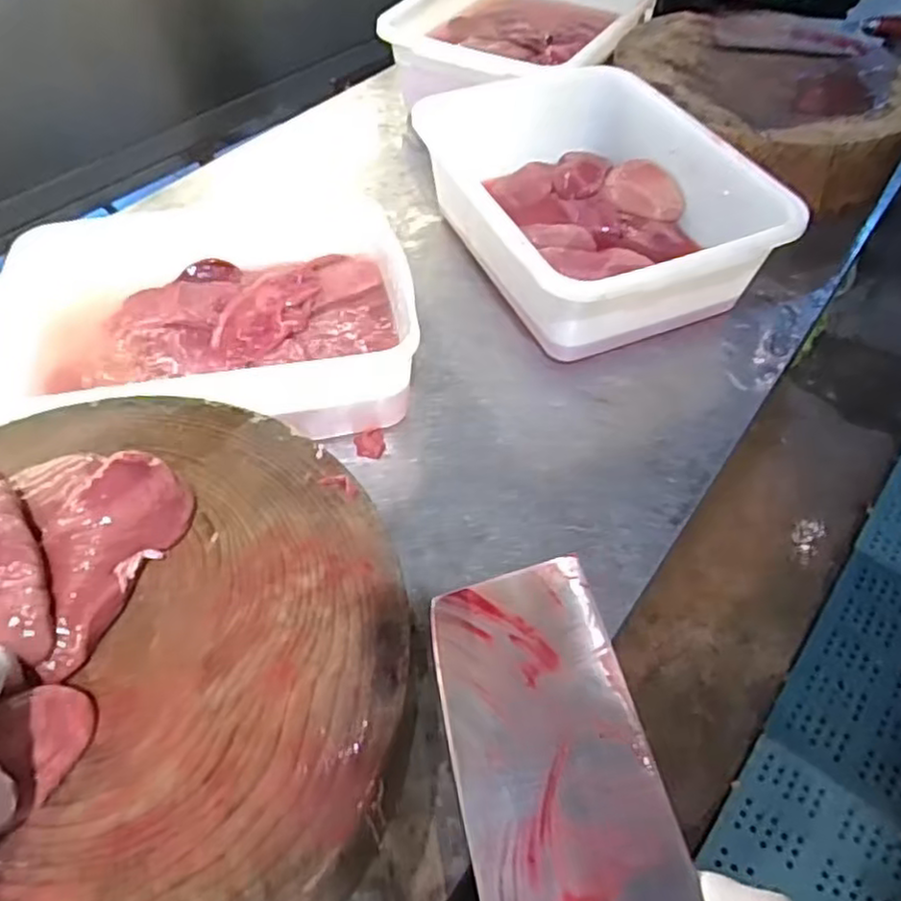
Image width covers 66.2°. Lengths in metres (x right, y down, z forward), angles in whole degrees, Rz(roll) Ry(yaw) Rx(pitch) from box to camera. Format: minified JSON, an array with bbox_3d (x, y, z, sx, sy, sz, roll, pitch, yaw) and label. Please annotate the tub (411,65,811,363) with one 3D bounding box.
[{"bbox_3d":[0.151,-0.266,0.759,0.268,0.134,0.356,-20,53,-15],"label":"tub"}]

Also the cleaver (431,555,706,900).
[{"bbox_3d":[0.065,0.195,0.344,0.105,0.034,0.314,-12,45,-9],"label":"cleaver"}]

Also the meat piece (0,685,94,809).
[{"bbox_3d":[-0.220,0.155,0.372,0.037,0.027,0.055,-3,51,-3],"label":"meat piece"}]

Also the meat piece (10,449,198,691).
[{"bbox_3d":[-0.216,0.060,0.444,0.094,0.047,0.138,-19,53,-15],"label":"meat piece"}]

